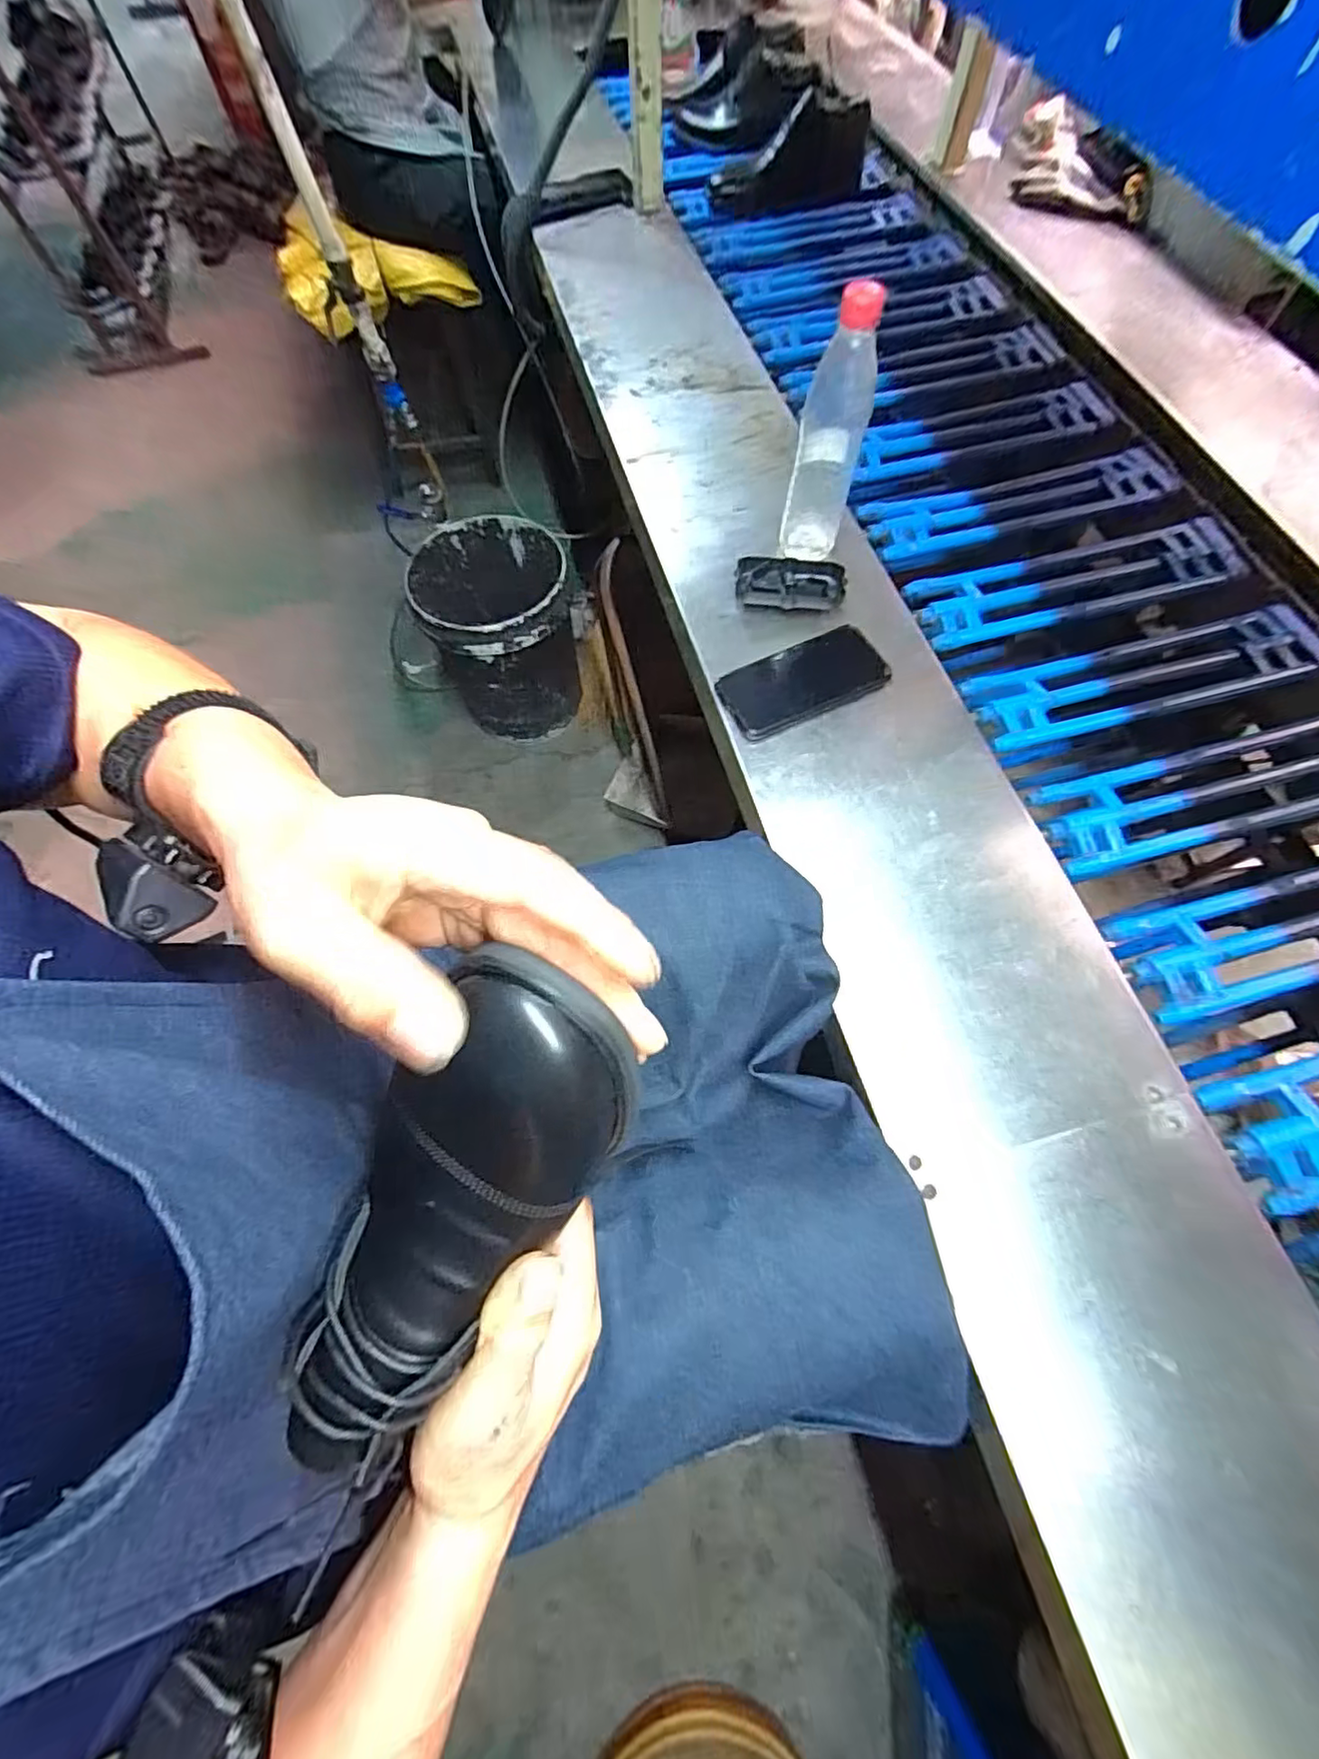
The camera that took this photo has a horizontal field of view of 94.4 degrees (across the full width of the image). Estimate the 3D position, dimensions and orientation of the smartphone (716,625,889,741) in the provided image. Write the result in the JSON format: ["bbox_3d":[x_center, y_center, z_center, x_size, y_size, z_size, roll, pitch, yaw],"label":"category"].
[{"bbox_3d":[0.140,-0.193,0.597,0.161,0.016,0.079,-27,68,-8],"label":"smartphone"}]

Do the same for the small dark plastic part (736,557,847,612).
[{"bbox_3d":[0.135,-0.303,0.631,0.108,0.023,0.055,6,67,5],"label":"small dark plastic part"}]

